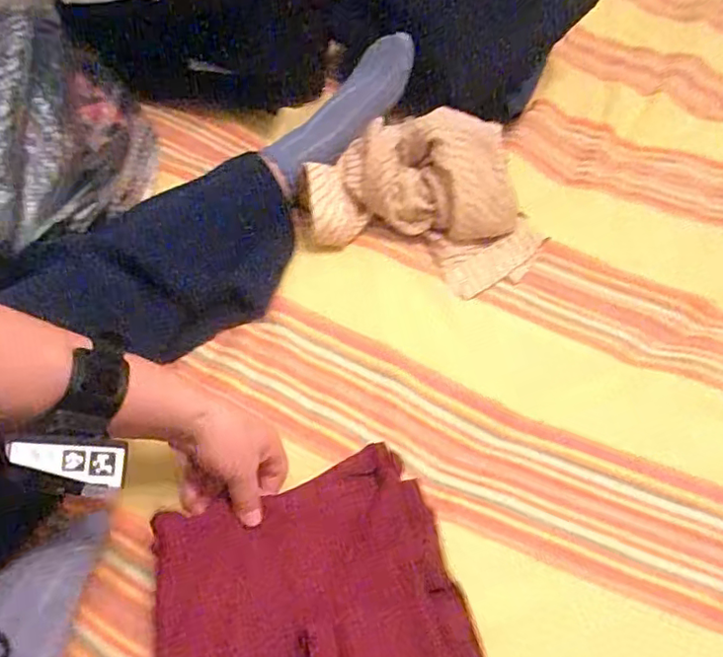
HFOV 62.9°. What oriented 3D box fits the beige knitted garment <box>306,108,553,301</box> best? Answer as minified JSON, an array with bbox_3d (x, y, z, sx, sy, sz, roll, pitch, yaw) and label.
[{"bbox_3d":[0.071,-0.144,0.636,0.259,0.084,0.192,3,59,-4],"label":"beige knitted garment"}]

